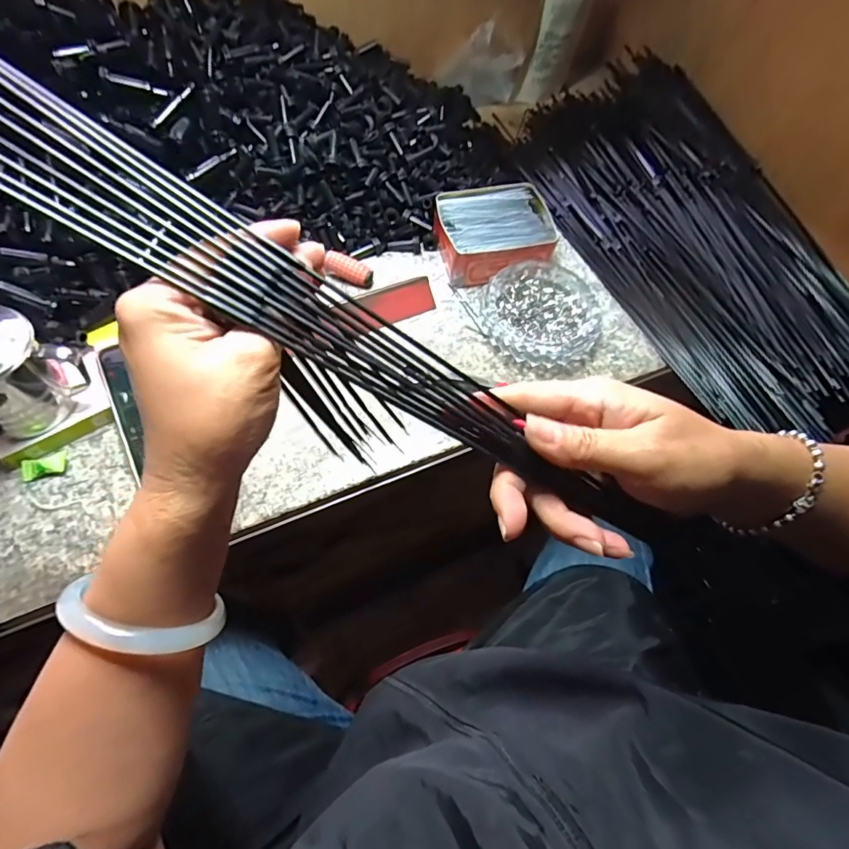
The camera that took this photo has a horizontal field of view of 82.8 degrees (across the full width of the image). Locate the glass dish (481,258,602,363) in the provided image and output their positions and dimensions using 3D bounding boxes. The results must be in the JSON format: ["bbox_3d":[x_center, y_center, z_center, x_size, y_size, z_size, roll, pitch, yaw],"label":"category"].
[{"bbox_3d":[0.123,-0.115,0.507,0.119,0.028,0.122,2,62,-3],"label":"glass dish"}]

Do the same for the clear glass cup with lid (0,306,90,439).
[{"bbox_3d":[-0.336,-0.043,0.384,0.078,0.102,0.083,2,62,-3],"label":"clear glass cup with lid"}]

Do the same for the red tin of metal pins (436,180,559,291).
[{"bbox_3d":[0.078,-0.215,0.548,0.128,0.047,0.110,-14,64,-11],"label":"red tin of metal pins"}]

